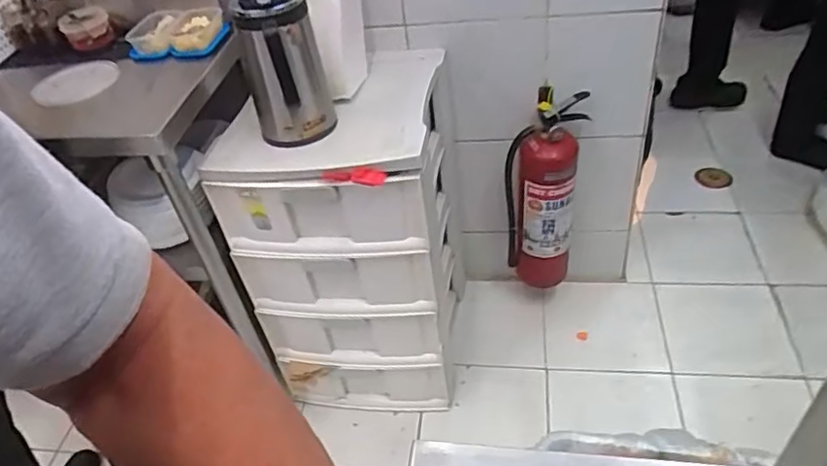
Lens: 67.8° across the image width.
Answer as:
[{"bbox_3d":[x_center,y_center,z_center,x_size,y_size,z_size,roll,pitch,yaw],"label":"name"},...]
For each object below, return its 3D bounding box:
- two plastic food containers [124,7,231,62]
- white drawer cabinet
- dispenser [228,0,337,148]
[{"bbox_3d":[-0.439,-0.371,1.153,0.204,0.052,0.105,5,43,16],"label":"two plastic food containers"},{"bbox_3d":[-0.119,-0.006,1.436,0.406,0.686,0.482,-1,42,11],"label":"white drawer cabinet"},{"bbox_3d":[-0.225,-0.286,1.060,0.134,0.254,0.112,-14,41,-5],"label":"dispenser"}]

